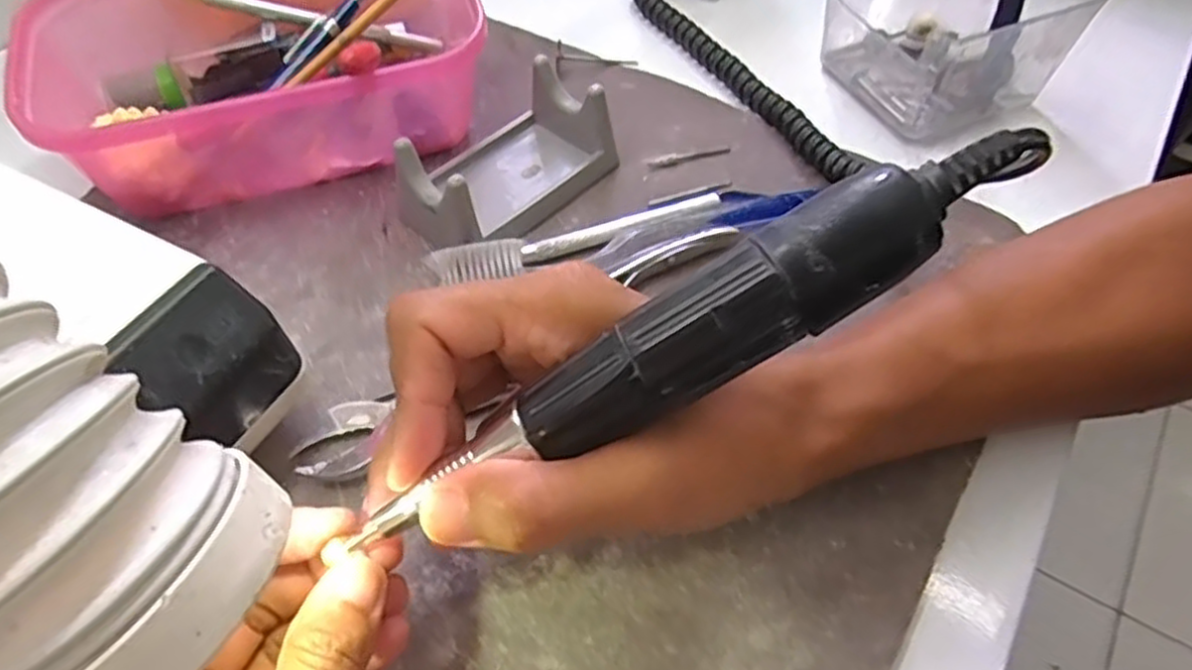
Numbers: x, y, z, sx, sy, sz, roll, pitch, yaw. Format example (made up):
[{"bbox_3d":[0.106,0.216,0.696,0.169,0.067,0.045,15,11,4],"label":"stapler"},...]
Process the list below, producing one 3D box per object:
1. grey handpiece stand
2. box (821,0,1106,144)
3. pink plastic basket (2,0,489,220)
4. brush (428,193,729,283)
[{"bbox_3d":[-0.042,-0.081,0.337,0.057,0.039,0.098,35,61,25],"label":"grey handpiece stand"},{"bbox_3d":[0.180,-0.162,0.385,0.098,0.064,0.110,-25,56,-16],"label":"box"},{"bbox_3d":[-0.154,-0.133,0.362,0.188,0.071,0.157,-16,54,-10],"label":"pink plastic basket"},{"bbox_3d":[-0.007,-0.045,0.322,0.128,0.019,0.020,-19,54,-12],"label":"brush"}]

